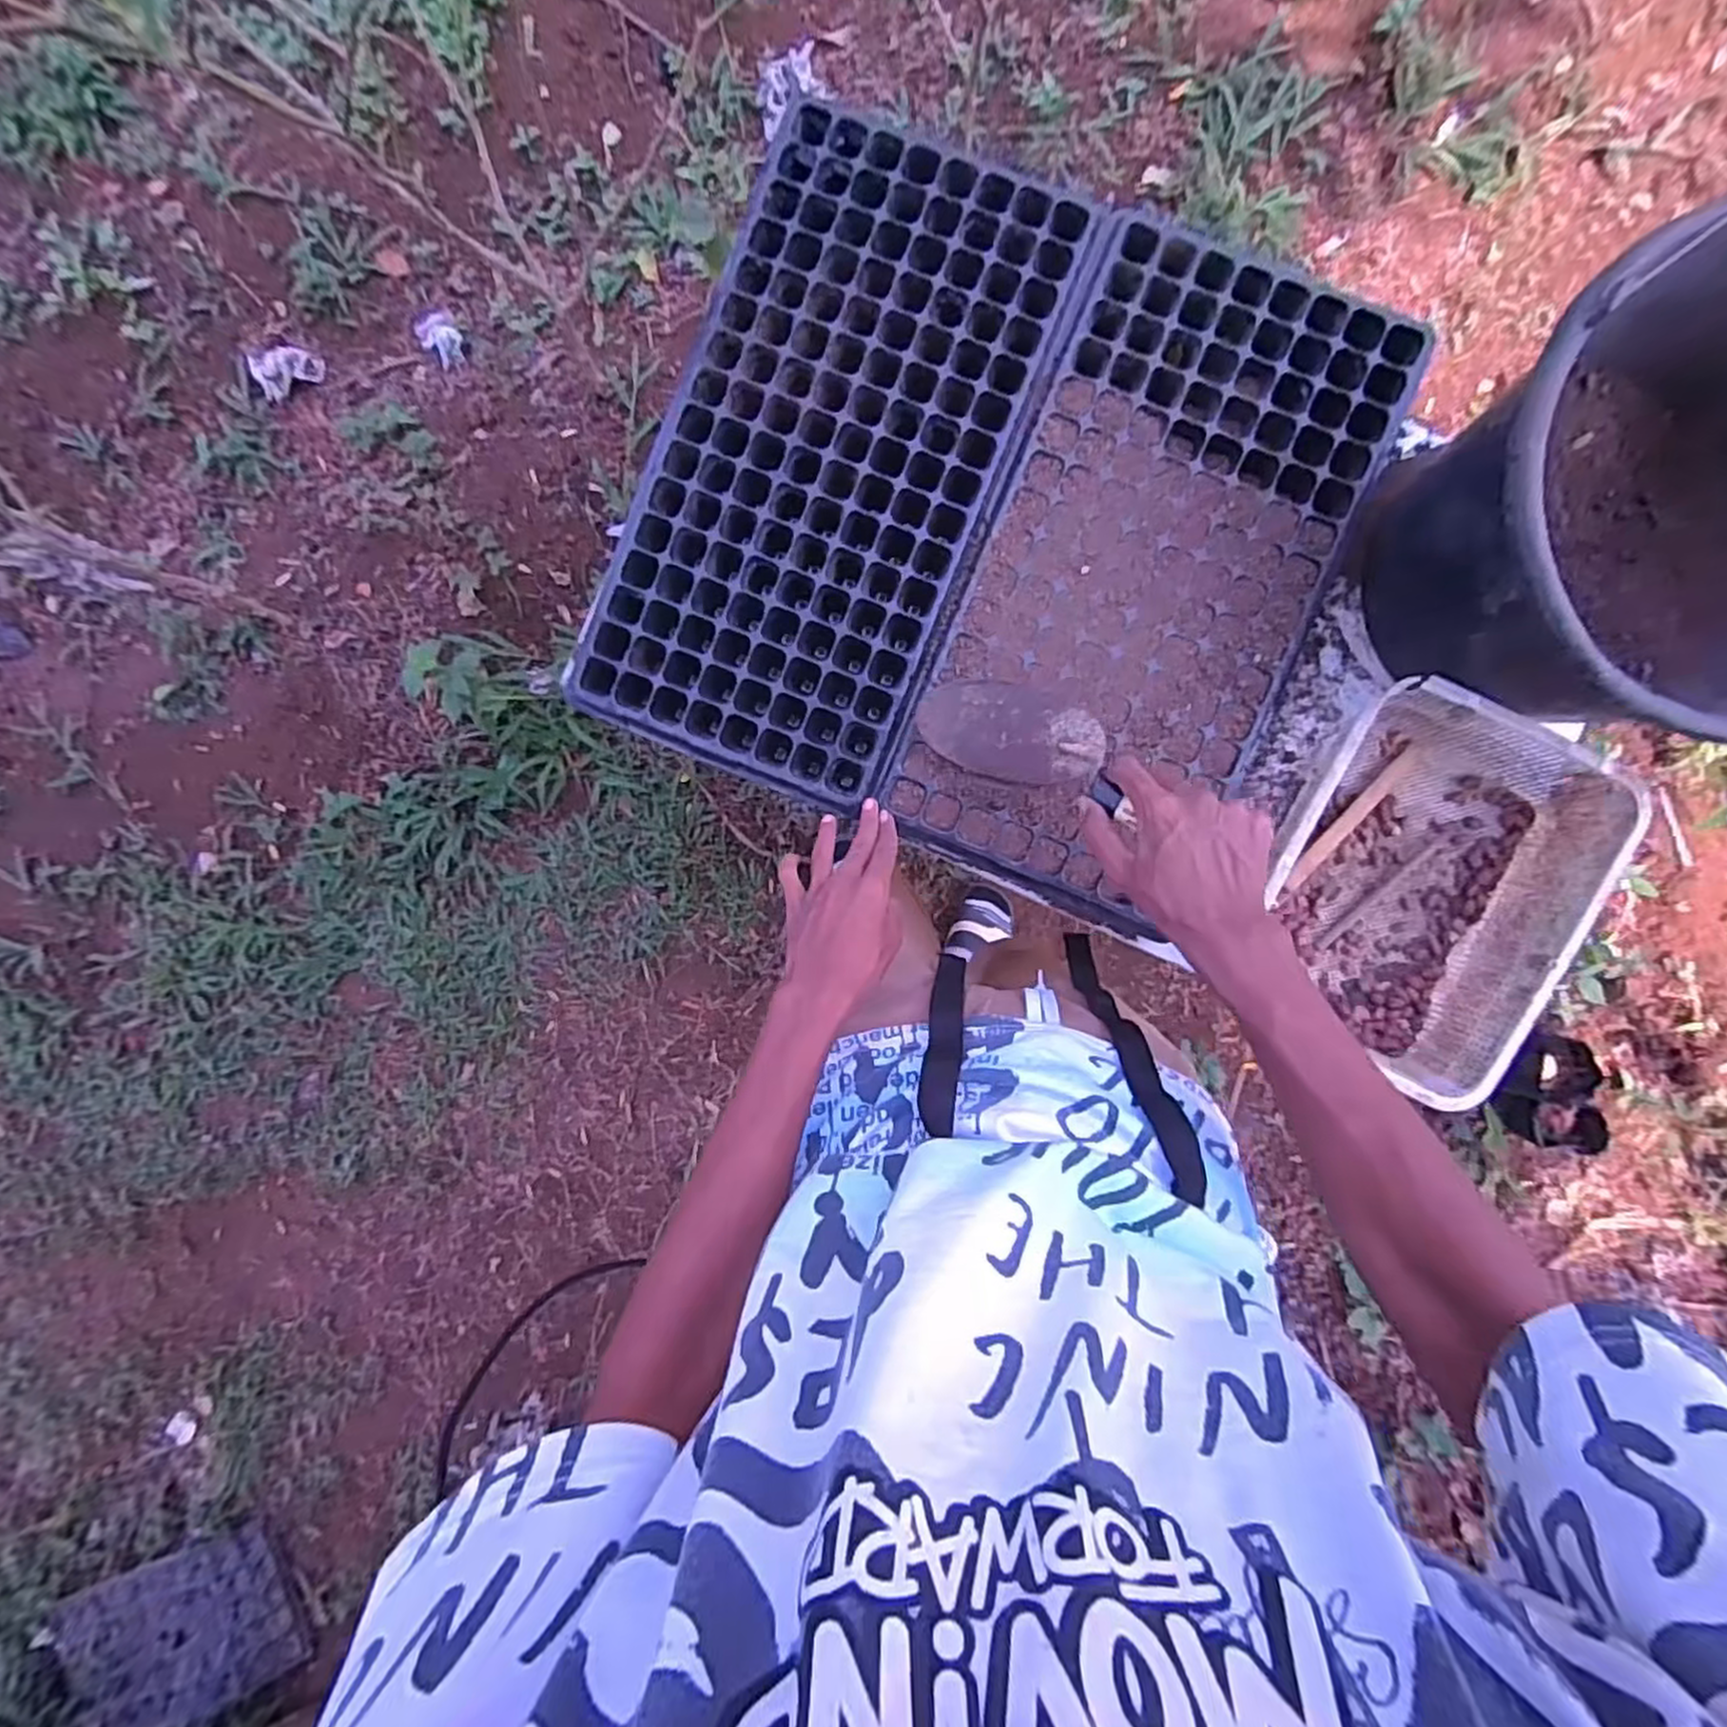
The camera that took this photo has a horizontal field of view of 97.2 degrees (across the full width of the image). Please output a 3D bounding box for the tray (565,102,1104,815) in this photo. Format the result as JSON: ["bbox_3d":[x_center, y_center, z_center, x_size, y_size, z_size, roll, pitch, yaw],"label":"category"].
[{"bbox_3d":[-0.027,-0.329,0.631,0.275,0.041,0.509,23,95,0],"label":"tray"}]

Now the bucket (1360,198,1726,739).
[{"bbox_3d":[0.523,-0.233,0.523,0.277,0.209,0.292,0,93,3],"label":"bucket"}]

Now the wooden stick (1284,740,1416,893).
[{"bbox_3d":[0.414,-0.039,0.648,0.017,0.006,0.153,42,95,-2],"label":"wooden stick"}]

